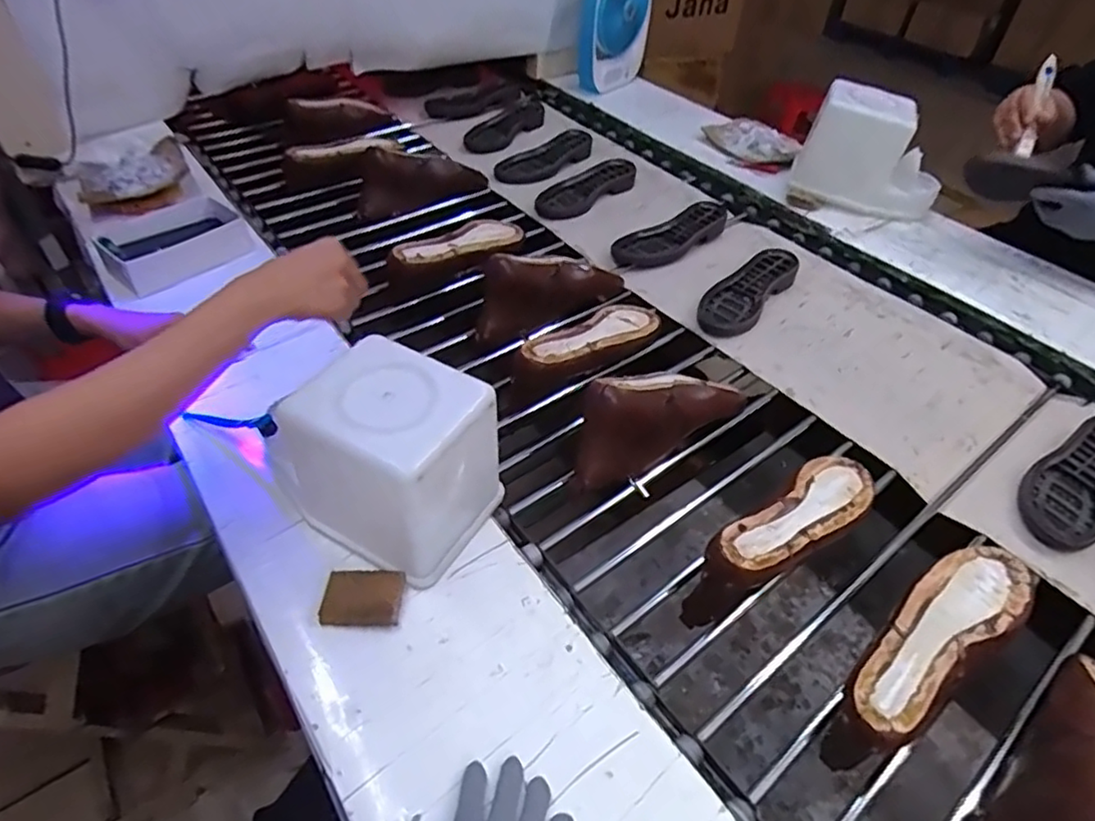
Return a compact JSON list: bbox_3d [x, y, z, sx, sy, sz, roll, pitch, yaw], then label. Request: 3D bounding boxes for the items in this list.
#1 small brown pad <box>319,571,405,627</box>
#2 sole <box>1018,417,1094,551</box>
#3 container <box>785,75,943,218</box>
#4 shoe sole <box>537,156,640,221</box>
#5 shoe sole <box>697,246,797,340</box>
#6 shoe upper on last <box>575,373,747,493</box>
[{"bbox_3d":[-0.167,0.170,0.579,0.069,0.008,0.048,-1,60,2],"label":"small brown pad"},{"bbox_3d":[0.648,0.081,0.769,0.250,0.040,0.090,-27,53,-27],"label":"sole"},{"bbox_3d":[0.586,-0.457,1.150,0.250,0.179,0.112,22,48,17],"label":"container"},{"bbox_3d":[0.072,-0.434,1.246,0.227,0.023,0.109,-36,57,-21],"label":"shoe sole"},{"bbox_3d":[0.318,-0.195,1.013,0.088,0.034,0.244,32,52,25],"label":"shoe sole"},{"bbox_3d":[0.127,0.002,0.771,0.248,0.104,0.080,-25,52,-26],"label":"shoe upper on last"}]

